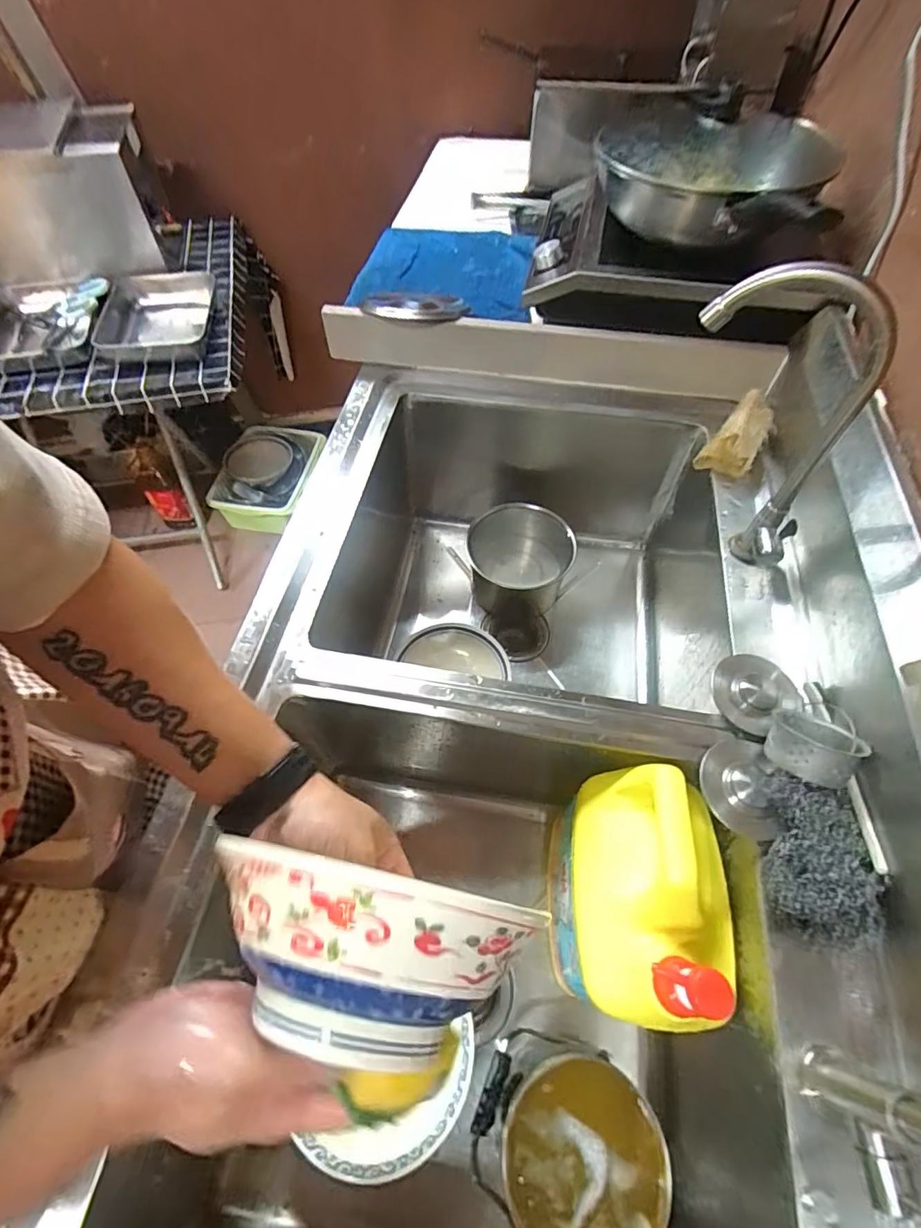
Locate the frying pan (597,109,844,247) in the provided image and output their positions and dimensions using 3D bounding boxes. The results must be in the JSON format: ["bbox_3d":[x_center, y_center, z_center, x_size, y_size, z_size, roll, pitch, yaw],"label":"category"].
[{"bbox_3d":[0.323,-0.595,0.693,0.260,0.099,0.295,15,58,10],"label":"frying pan"}]

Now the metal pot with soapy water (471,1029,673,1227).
[{"bbox_3d":[0.095,0.490,0.488,0.154,0.104,0.138,19,59,13],"label":"metal pot with soapy water"}]

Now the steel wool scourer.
[{"bbox_3d":[0.285,0.198,0.420,0.077,0.032,0.118,14,58,10],"label":"steel wool scourer"}]

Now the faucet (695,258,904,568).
[{"bbox_3d":[0.288,-0.172,0.507,0.164,0.289,0.057,36,64,21],"label":"faucet"}]

